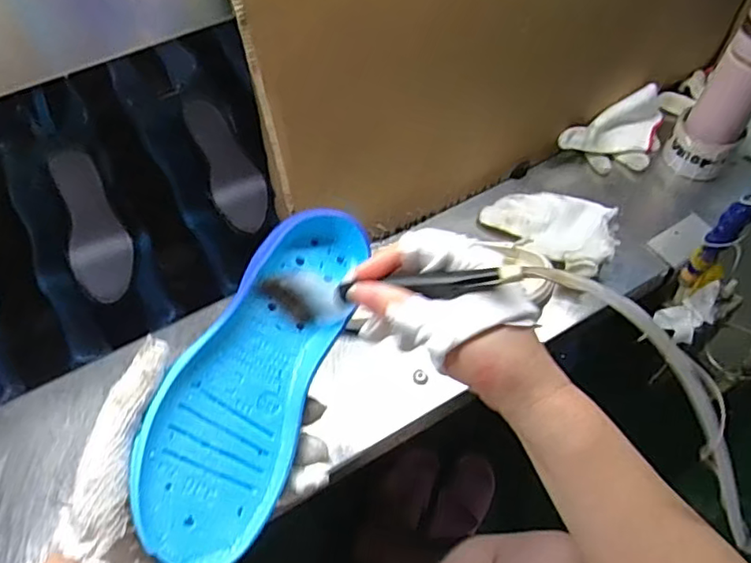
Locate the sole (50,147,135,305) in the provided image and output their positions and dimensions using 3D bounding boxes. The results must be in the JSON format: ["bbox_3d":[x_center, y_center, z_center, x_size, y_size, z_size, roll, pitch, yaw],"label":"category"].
[{"bbox_3d":[-0.363,-0.074,0.757,0.068,0.021,0.203,-13,73,-33],"label":"sole"}]

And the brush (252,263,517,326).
[{"bbox_3d":[0.004,0.004,0.346,0.161,0.034,0.018,-6,50,29],"label":"brush"}]

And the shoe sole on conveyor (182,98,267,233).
[{"bbox_3d":[-0.209,-0.170,0.824,0.066,0.032,0.224,-22,72,-16],"label":"shoe sole on conveyor"}]

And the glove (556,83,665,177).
[{"bbox_3d":[0.333,-0.189,0.795,0.167,0.070,0.081,-26,59,-18],"label":"glove"}]

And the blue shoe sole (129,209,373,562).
[{"bbox_3d":[-0.073,0.051,0.358,0.080,0.020,0.227,28,63,-16],"label":"blue shoe sole"}]

